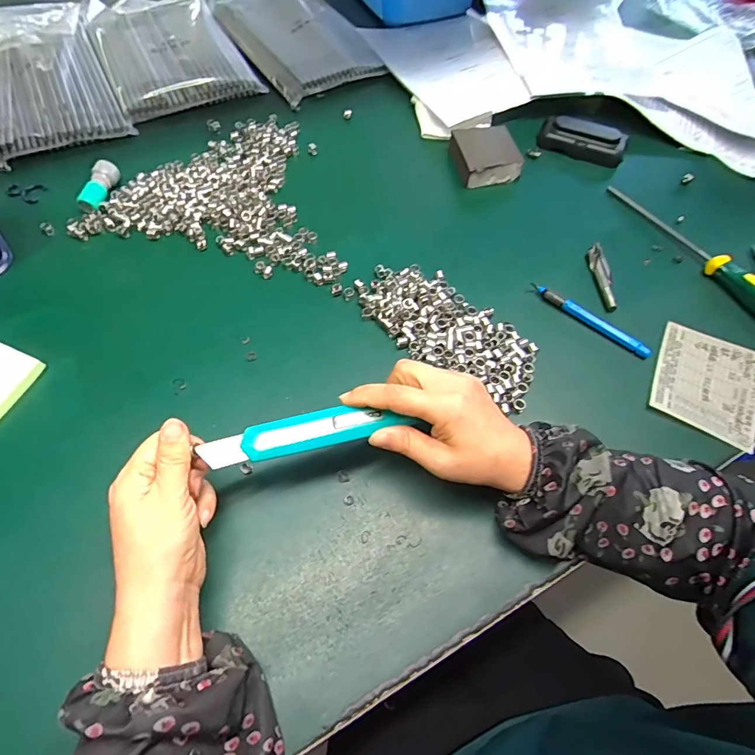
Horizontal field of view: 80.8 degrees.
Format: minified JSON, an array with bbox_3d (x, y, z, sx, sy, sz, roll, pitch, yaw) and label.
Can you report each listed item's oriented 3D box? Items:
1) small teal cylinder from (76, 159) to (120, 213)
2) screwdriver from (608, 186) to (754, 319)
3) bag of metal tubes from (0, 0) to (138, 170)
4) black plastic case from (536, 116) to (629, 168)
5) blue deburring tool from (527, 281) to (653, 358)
[{"bbox_3d":[-0.306,-0.209,0.485,0.022,0.019,0.063,11,61,5],"label":"small teal cylinder"},{"bbox_3d":[0.335,-0.131,0.461,0.028,0.034,0.238,-29,65,-14],"label":"screwdriver"},{"bbox_3d":[-0.464,-0.408,0.585,0.205,0.034,0.332,-21,63,-13],"label":"bag of metal tubes"},{"bbox_3d":[0.254,-0.296,0.552,0.104,0.037,0.035,26,63,12],"label":"black plastic case"},{"bbox_3d":[0.202,-0.057,0.422,0.121,0.013,0.007,37,66,18],"label":"blue deburring tool"}]

